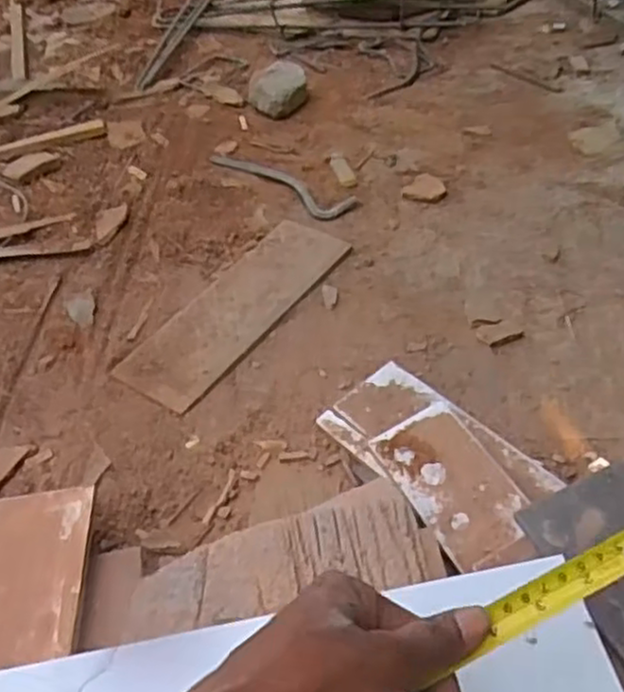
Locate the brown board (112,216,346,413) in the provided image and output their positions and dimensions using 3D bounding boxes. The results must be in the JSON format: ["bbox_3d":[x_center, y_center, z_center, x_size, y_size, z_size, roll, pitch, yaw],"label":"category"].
[{"bbox_3d":[-0.079,-0.046,0.802,0.095,0.005,0.295,25,54,26],"label":"brown board"}]

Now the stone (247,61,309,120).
[{"bbox_3d":[-0.052,-0.392,1.119,0.091,0.049,0.097,-7,47,-1],"label":"stone"}]

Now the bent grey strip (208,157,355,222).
[{"bbox_3d":[-0.044,-0.218,0.966,0.217,0.006,0.056,29,56,28],"label":"bent grey strip"}]

